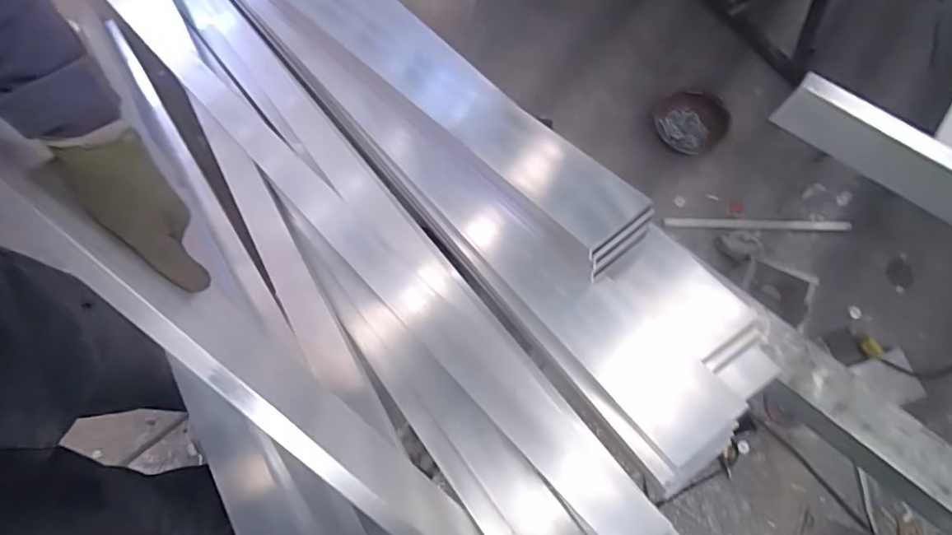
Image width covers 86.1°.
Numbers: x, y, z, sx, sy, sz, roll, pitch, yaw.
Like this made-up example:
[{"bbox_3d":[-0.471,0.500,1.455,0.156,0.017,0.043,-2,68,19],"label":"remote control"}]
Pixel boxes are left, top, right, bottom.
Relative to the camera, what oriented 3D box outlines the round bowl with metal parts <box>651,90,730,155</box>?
[{"bbox_3d":[0.564,-0.388,1.346,0.191,0.061,0.153,37,74,14],"label":"round bowl with metal parts"}]

